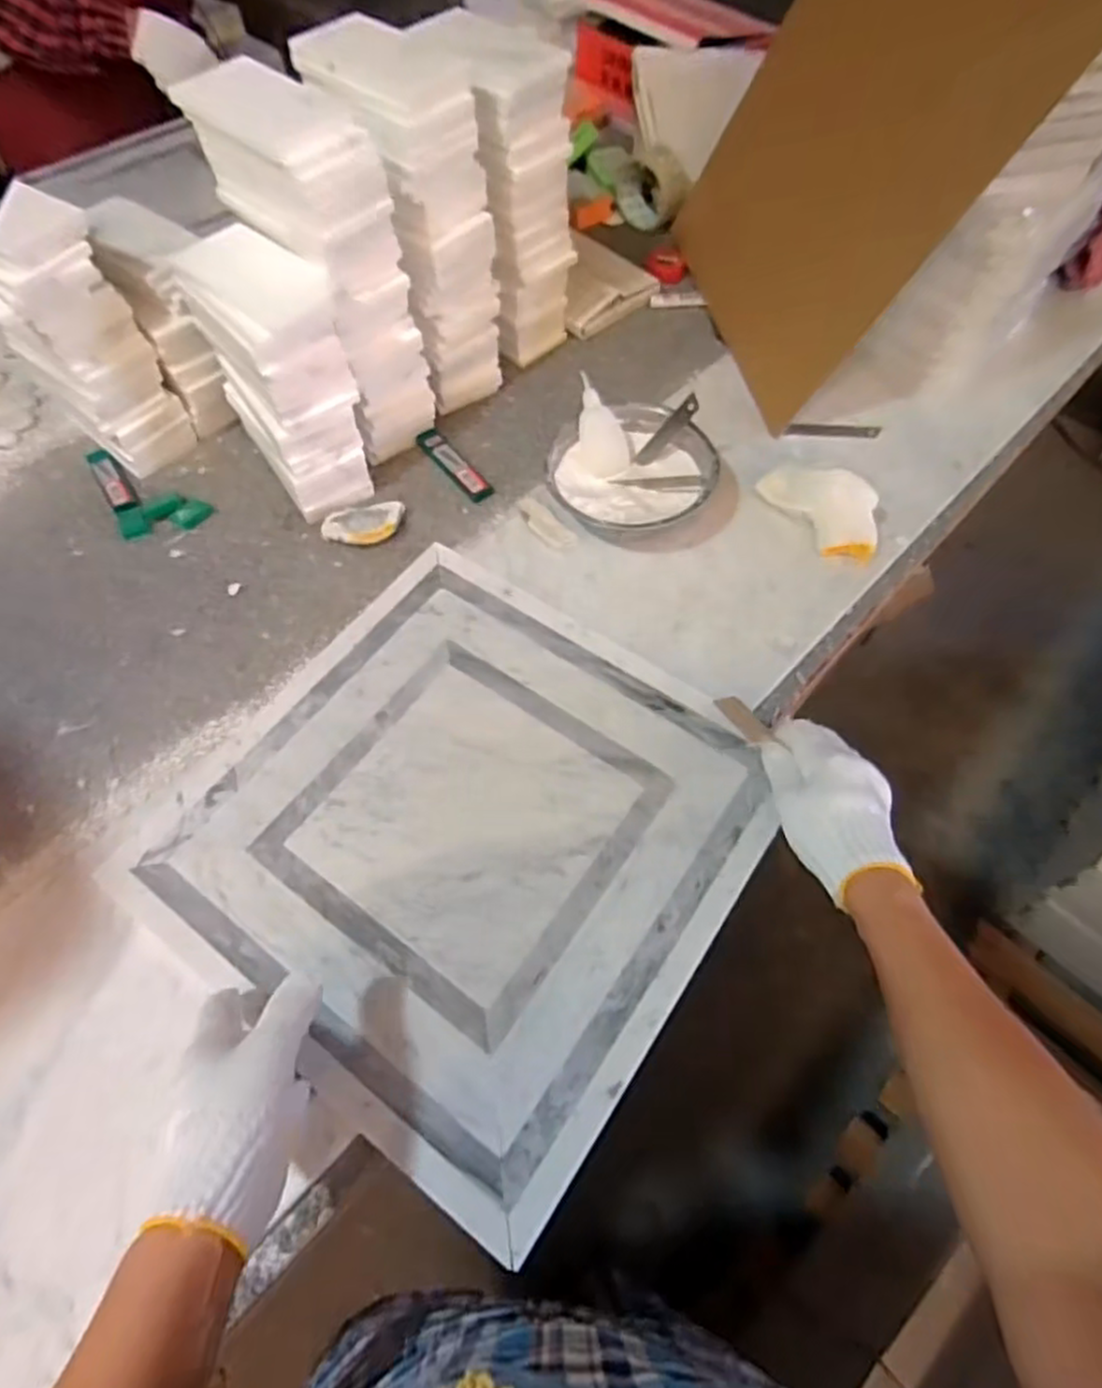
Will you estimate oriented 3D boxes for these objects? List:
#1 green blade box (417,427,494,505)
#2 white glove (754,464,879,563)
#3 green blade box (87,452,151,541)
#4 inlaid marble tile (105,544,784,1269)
[{"bbox_3d":[-0.103,-0.243,0.769,0.028,0.008,0.114,-34,65,-16],"label":"green blade box"},{"bbox_3d":[0.265,-0.182,0.701,0.064,0.030,0.127,-30,64,-14],"label":"white glove"},{"bbox_3d":[-0.451,-0.212,0.757,0.026,0.009,0.146,-30,64,-14],"label":"green blade box"},{"bbox_3d":[-0.064,0.097,0.564,0.387,0.025,0.391,32,68,17],"label":"inlaid marble tile"}]

